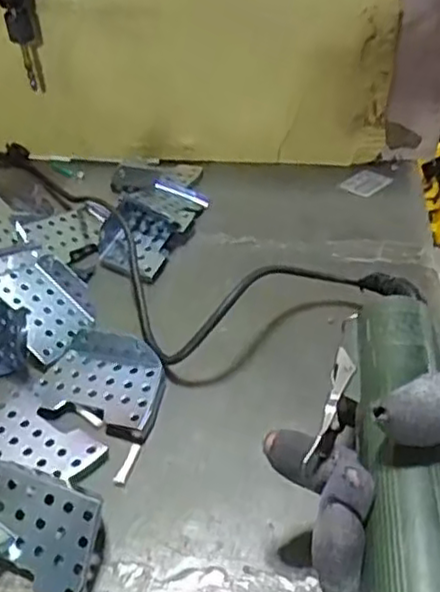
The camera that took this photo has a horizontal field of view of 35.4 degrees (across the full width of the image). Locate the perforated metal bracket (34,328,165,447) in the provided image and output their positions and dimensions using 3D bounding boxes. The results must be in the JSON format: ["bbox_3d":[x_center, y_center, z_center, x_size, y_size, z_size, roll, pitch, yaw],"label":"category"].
[{"bbox_3d":[-0.063,0.046,0.379,0.067,0.015,0.061,10,39,13],"label":"perforated metal bracket"}]

